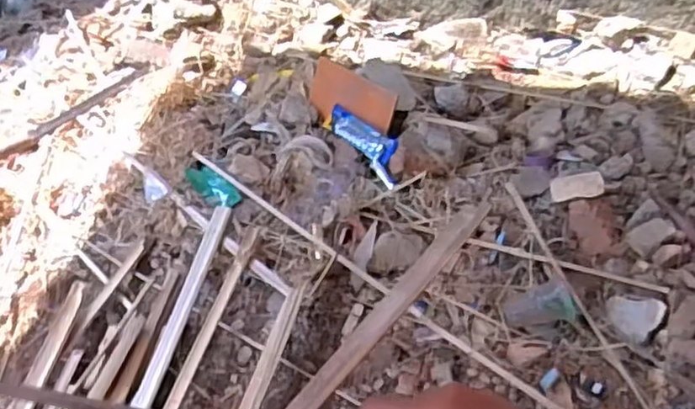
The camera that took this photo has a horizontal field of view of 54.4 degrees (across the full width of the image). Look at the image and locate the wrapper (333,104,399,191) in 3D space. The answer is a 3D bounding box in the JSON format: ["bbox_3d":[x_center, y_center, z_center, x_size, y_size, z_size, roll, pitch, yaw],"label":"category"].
[{"bbox_3d":[0.034,-0.110,1.151,0.054,0.030,0.199,-28,51,-18],"label":"wrapper"}]

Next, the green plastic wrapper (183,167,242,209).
[{"bbox_3d":[-0.230,-0.029,1.148,0.049,0.016,0.112,-39,55,-25],"label":"green plastic wrapper"}]

